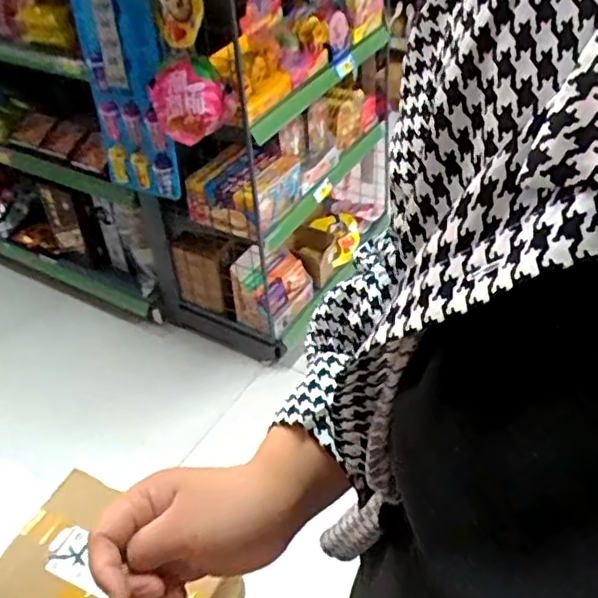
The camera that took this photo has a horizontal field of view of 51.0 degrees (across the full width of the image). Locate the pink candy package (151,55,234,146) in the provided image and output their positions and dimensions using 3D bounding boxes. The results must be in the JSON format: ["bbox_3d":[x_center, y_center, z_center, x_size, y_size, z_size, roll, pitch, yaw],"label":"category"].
[{"bbox_3d":[-0.220,-0.408,1.296,0.164,0.165,0.110,-8,44,-7],"label":"pink candy package"}]

